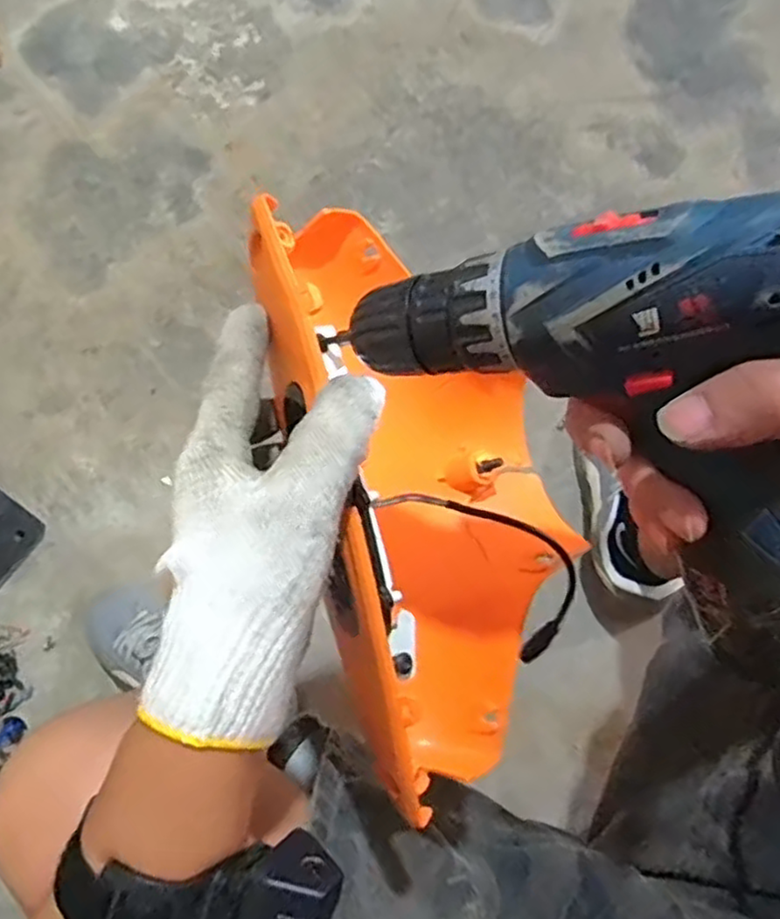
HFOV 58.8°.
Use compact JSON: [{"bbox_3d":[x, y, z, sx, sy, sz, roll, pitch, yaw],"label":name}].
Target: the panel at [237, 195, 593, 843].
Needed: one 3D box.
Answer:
[{"bbox_3d":[0.010,0.012,0.353,0.111,0.131,0.296,-20,94,-6],"label":"panel"}]

